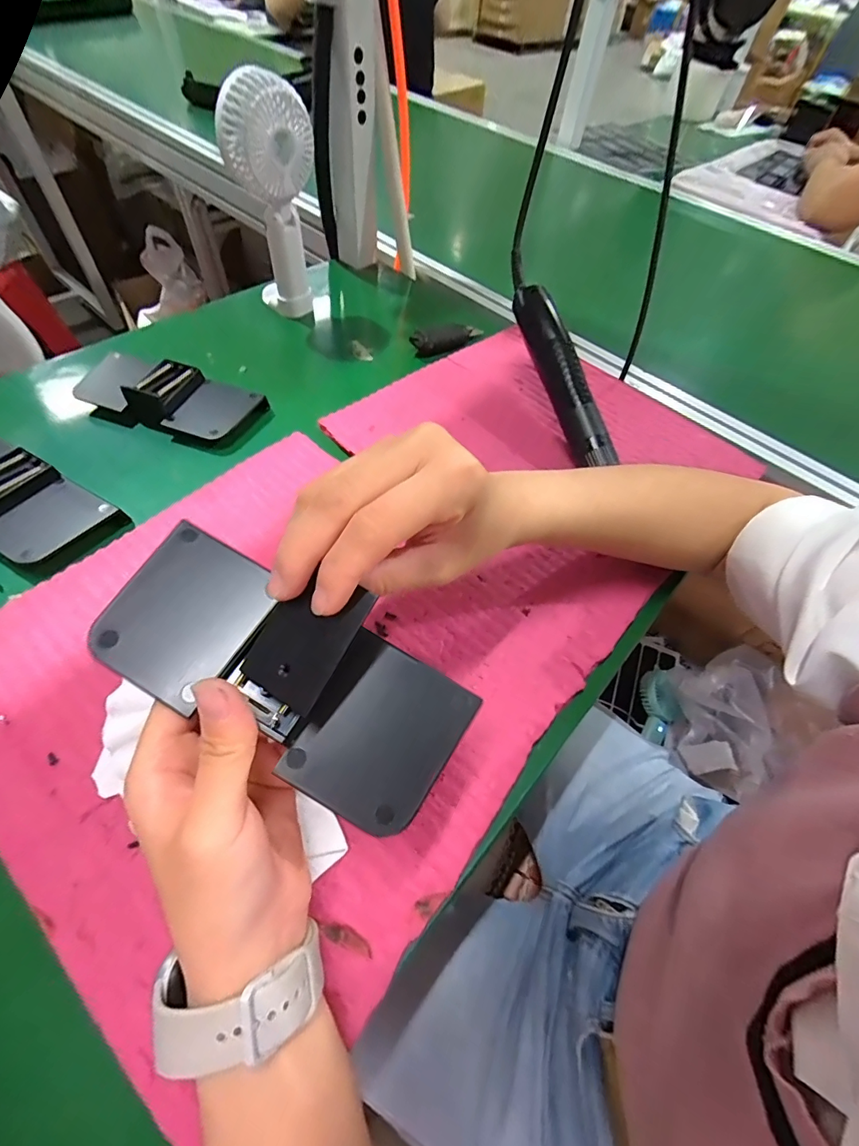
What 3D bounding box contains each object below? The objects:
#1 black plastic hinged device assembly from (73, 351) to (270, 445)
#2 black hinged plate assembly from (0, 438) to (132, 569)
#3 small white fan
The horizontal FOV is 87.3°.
[{"bbox_3d":[-0.244,-0.167,0.423,0.159,0.031,0.071,20,57,7],"label":"black plastic hinged device assembly"},{"bbox_3d":[-0.325,-0.059,0.349,0.157,0.033,0.071,27,59,12],"label":"black hinged plate assembly"},{"bbox_3d":[-0.153,-0.371,0.465,0.080,0.197,0.049,-8,58,-10],"label":"small white fan"}]

